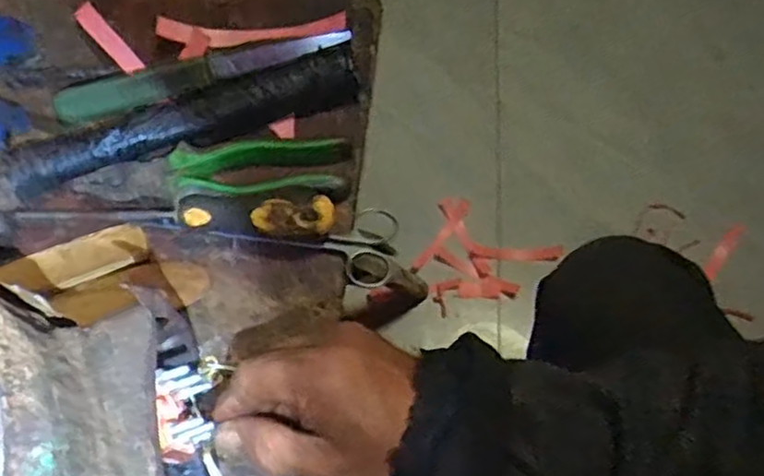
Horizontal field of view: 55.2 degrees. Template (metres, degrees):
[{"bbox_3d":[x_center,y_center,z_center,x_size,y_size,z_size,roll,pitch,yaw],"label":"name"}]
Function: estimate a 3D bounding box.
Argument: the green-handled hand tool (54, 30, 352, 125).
[{"bbox_3d":[-0.135,-0.123,0.553,0.221,0.019,0.025,-13,69,-4],"label":"green-handled hand tool"}]

